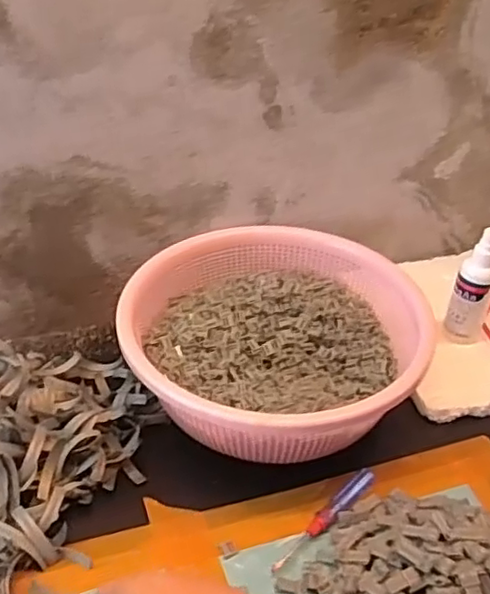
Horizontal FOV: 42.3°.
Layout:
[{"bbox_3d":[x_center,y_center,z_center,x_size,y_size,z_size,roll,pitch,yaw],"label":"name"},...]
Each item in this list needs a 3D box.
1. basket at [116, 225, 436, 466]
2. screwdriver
[{"bbox_3d":[0.023,0.041,0.589,0.256,0.097,0.242,2,37,-2],"label":"basket"},{"bbox_3d":[0.063,0.173,0.500,0.116,0.013,0.014,-29,47,-36],"label":"screwdriver"}]

